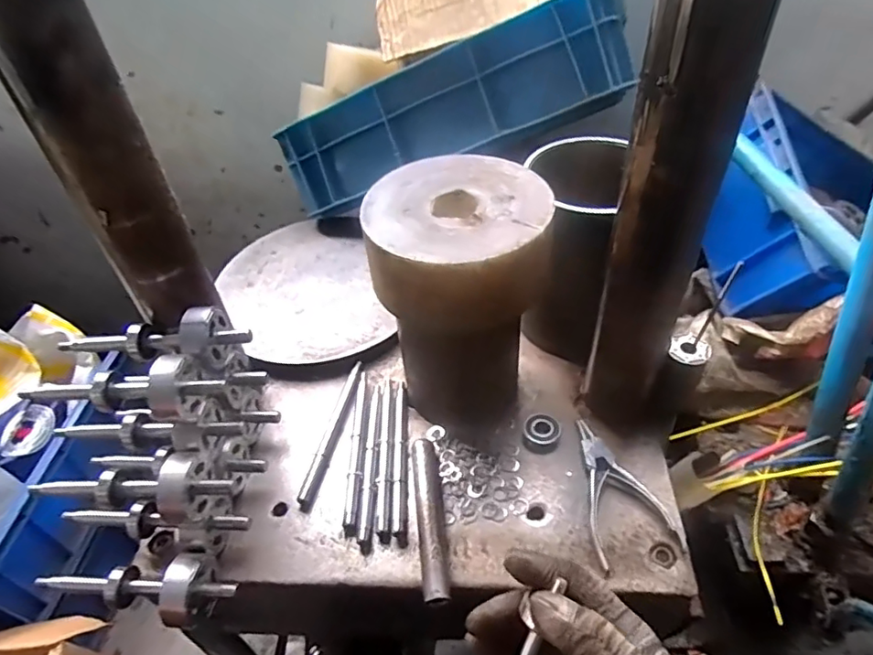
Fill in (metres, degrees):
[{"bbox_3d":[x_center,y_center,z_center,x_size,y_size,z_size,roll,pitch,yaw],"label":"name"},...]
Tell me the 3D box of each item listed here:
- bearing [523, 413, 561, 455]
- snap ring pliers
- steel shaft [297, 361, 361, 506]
[{"bbox_3d":[0.100,0.100,0.536,0.034,0.016,0.034,-3,45,3],"label":"bearing"},{"bbox_3d":[0.150,0.135,0.488,0.067,0.016,0.127,-12,45,-7],"label":"snap ring pliers"},{"bbox_3d":[-0.100,0.098,0.556,0.012,0.009,0.160,8,46,13],"label":"steel shaft"}]

